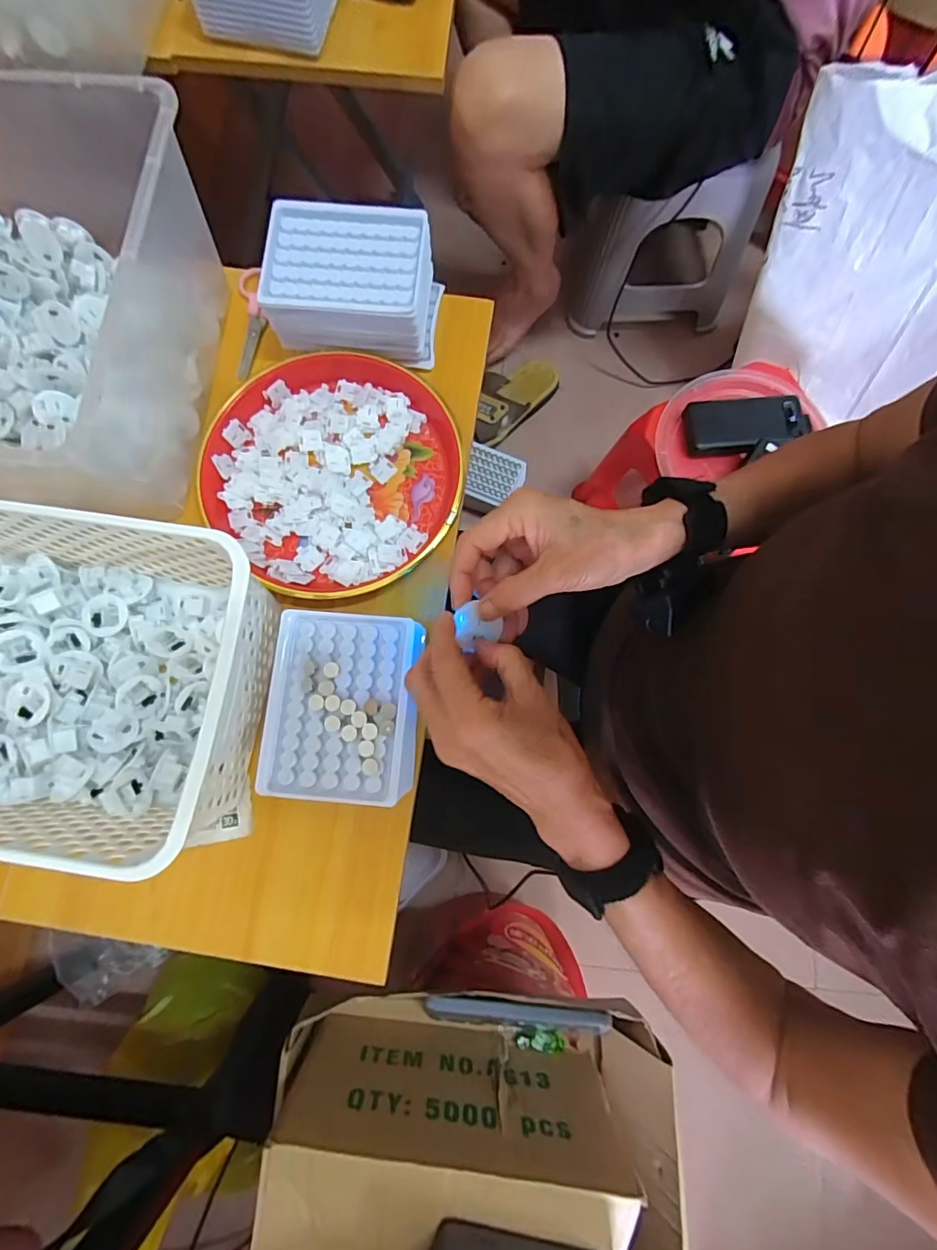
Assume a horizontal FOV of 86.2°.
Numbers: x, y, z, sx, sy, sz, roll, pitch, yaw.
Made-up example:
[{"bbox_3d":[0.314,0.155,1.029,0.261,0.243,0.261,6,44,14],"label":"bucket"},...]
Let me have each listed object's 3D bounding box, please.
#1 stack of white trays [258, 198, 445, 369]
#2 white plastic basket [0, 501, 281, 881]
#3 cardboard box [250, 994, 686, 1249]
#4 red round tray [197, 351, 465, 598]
[{"bbox_3d":[-0.101,-0.299,0.443,0.141,0.063,0.101,3,79,1],"label":"stack of white trays"},{"bbox_3d":[-0.302,0.033,0.353,0.304,0.105,0.204,8,79,2],"label":"white plastic basket"},{"bbox_3d":[0.010,0.460,0.404,0.320,0.157,0.233,1,79,0],"label":"cardboard box"},{"bbox_3d":[-0.117,-0.129,0.436,0.219,0.028,0.211,0,79,0],"label":"red round tray"}]

